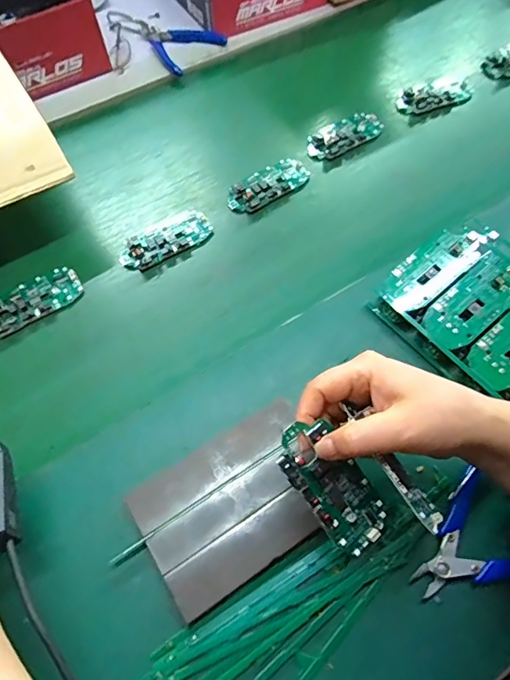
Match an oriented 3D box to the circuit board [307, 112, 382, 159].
[{"bbox_3d":[0.111,-0.252,0.585,0.097,0.020,0.045,-30,62,-18],"label":"circuit board"}]

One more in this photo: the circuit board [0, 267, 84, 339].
[{"bbox_3d":[-0.221,-0.038,0.468,0.097,0.012,0.046,-34,63,-19],"label":"circuit board"}]

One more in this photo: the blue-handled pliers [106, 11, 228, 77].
[{"bbox_3d":[-0.135,-0.445,0.676,0.091,0.011,0.180,-41,68,-15],"label":"blue-handled pliers"}]

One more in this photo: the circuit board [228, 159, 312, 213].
[{"bbox_3d":[0.015,-0.177,0.543,0.101,0.016,0.047,-33,63,-19],"label":"circuit board"}]

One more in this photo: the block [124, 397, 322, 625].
[{"bbox_3d":[-0.013,0.122,0.359,0.141,0.022,0.099,-29,62,-17],"label":"block"}]

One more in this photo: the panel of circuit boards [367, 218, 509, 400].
[{"bbox_3d":[0.223,-0.020,0.420,0.145,0.025,0.192,-40,68,-9],"label":"panel of circuit boards"}]

